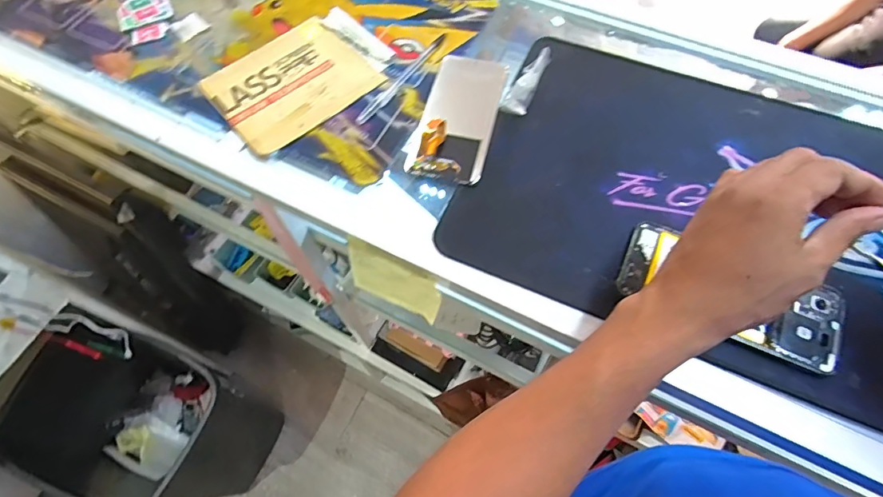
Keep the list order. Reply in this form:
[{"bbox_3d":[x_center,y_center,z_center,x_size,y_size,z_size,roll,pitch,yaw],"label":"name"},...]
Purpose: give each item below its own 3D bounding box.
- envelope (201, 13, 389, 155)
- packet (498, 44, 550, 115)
[{"bbox_3d":[-0.162,-0.181,0.507,0.158,0.007,0.138,-39,69,-15],"label":"envelope"},{"bbox_3d":[0.089,-0.166,0.470,0.024,0.020,0.075,33,88,17],"label":"packet"}]

